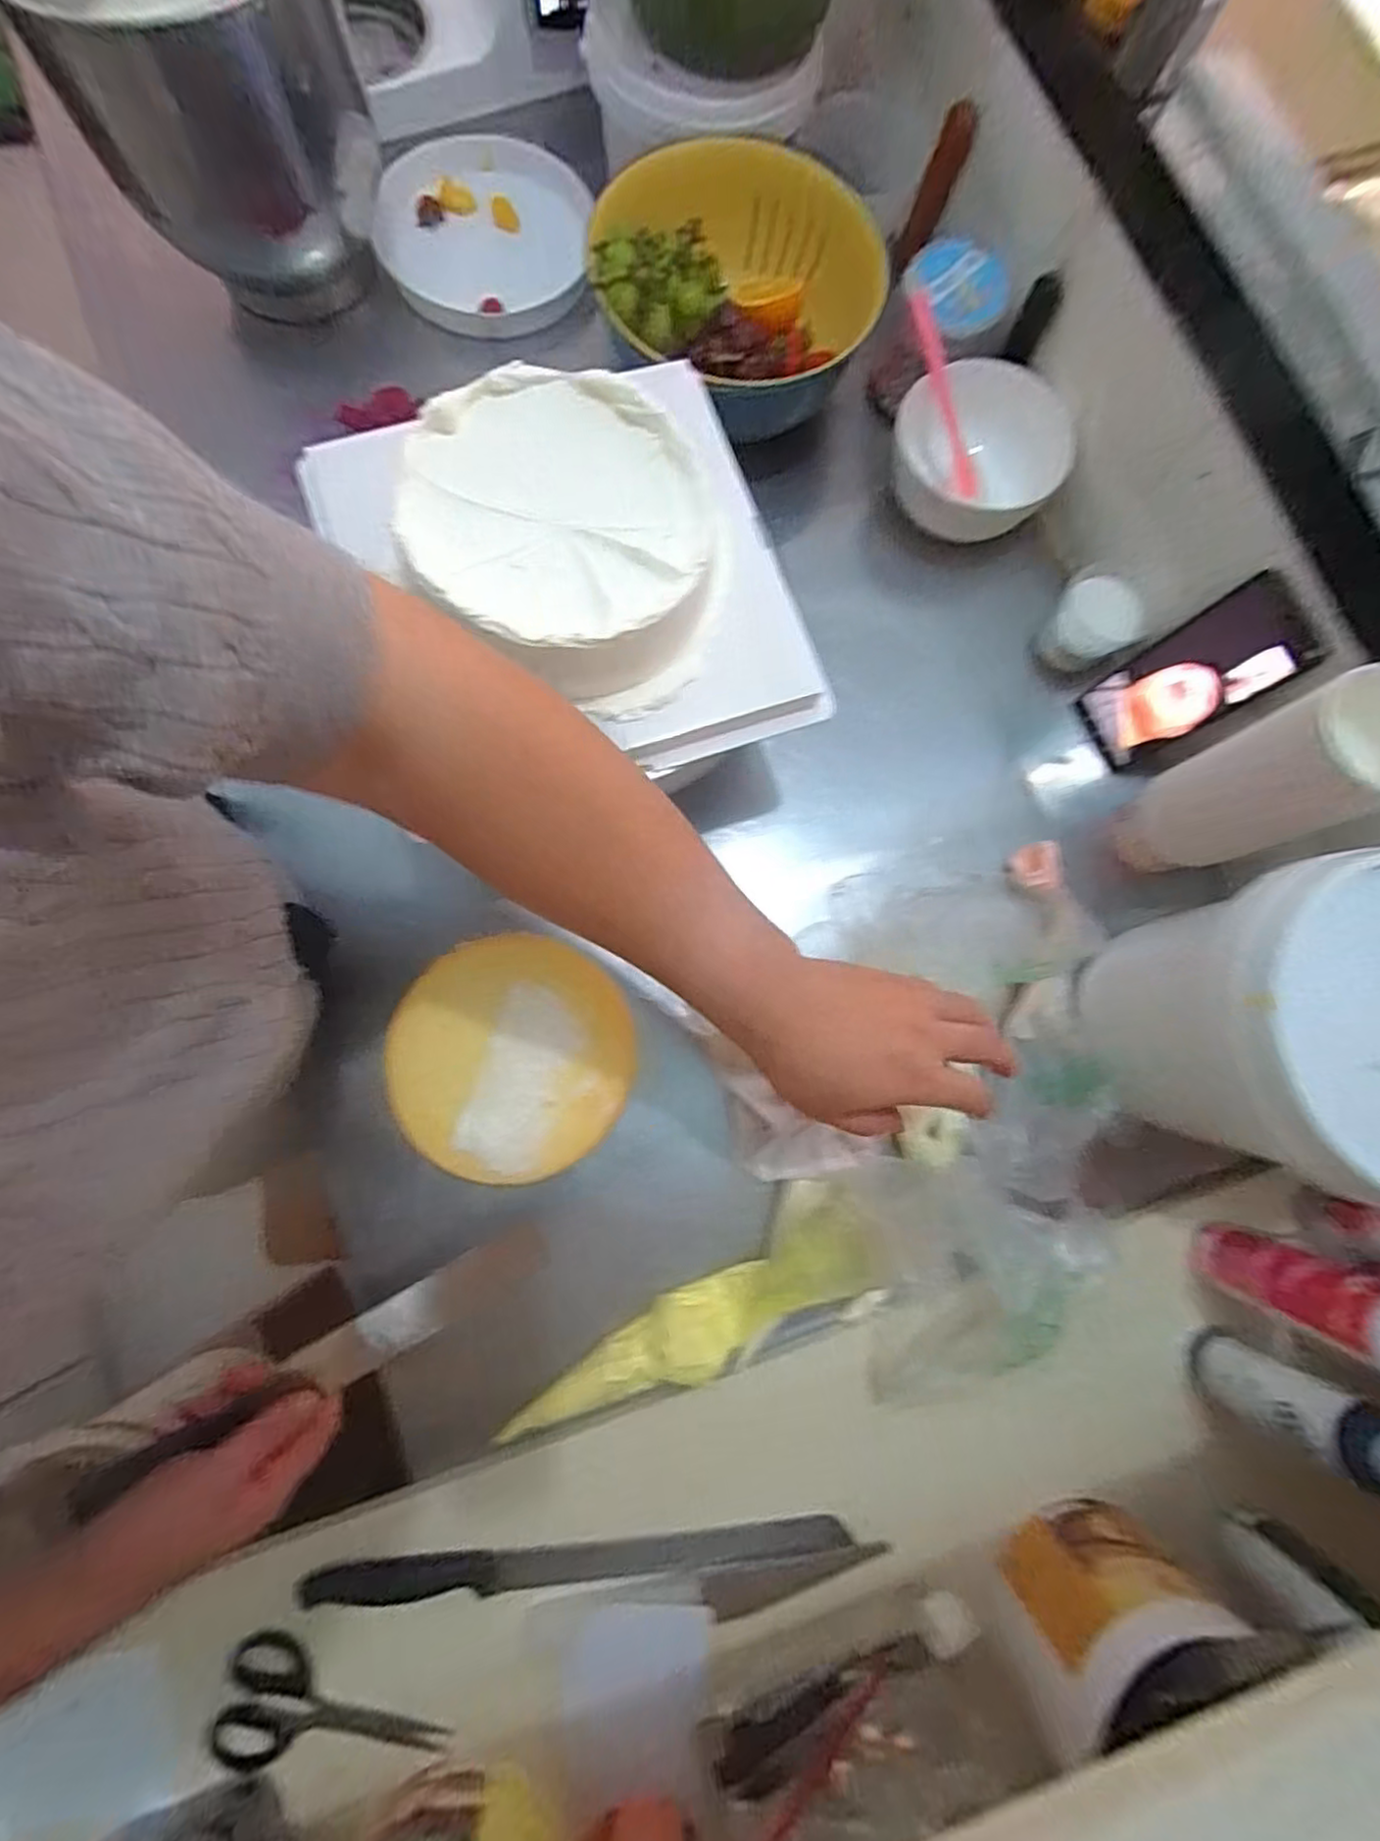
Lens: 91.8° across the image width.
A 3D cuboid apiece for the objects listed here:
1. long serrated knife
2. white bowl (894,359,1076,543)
[{"bbox_3d":[-0.072,0.438,0.451,0.359,0.019,0.026,-2,81,-4],"label":"long serrated knife"},{"bbox_3d":[0.250,-0.411,0.593,0.144,0.064,0.140,1,80,-3],"label":"white bowl"}]

